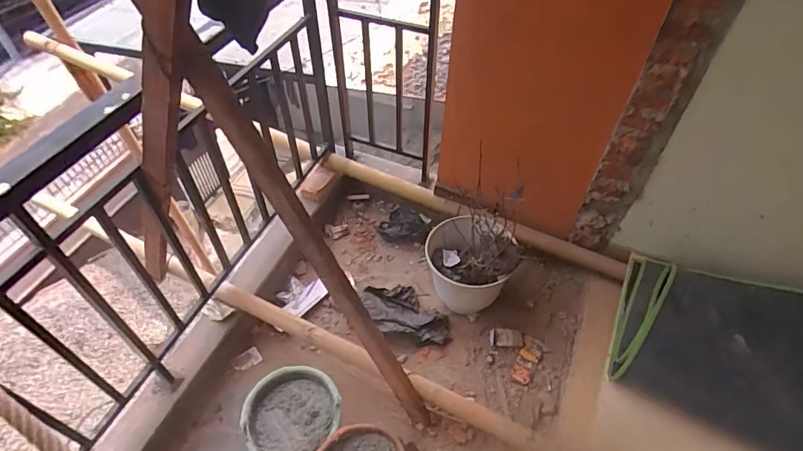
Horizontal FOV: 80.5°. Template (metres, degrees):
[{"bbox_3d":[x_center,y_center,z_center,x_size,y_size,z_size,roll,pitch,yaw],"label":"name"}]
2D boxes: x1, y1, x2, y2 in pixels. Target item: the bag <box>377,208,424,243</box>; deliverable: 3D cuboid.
[{"bbox_3d":[-0.003,0.000,1.910,0.173,0.067,0.148,7,50,4],"label":"bag"}]

